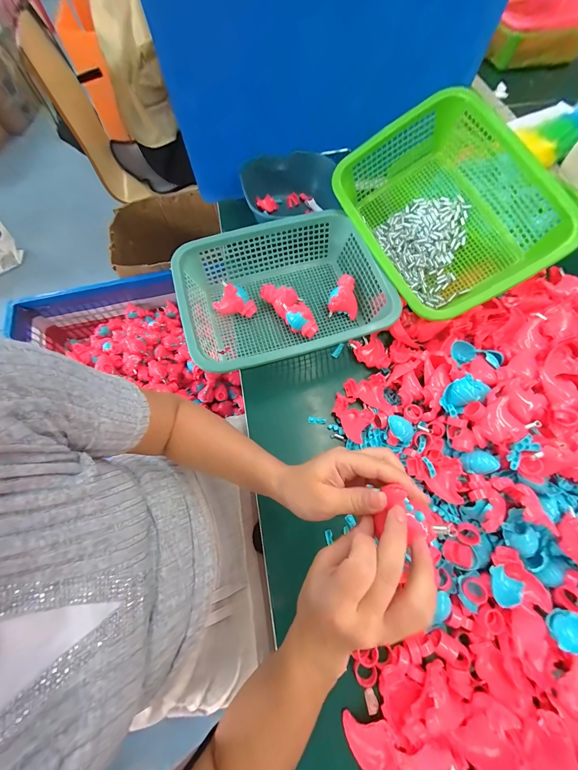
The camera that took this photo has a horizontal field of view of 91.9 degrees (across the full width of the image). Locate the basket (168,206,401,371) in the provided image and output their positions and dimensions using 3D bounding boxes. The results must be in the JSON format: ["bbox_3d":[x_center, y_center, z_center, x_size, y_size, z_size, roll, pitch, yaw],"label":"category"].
[{"bbox_3d":[-0.011,-0.155,0.521,0.333,0.126,0.257,-16,68,-6],"label":"basket"}]

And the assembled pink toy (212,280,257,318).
[{"bbox_3d":[-0.106,-0.161,0.532,0.082,0.061,0.032,10,68,5],"label":"assembled pink toy"}]

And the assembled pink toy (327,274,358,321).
[{"bbox_3d":[0.109,-0.169,0.538,0.056,0.048,0.065,16,69,8],"label":"assembled pink toy"}]

